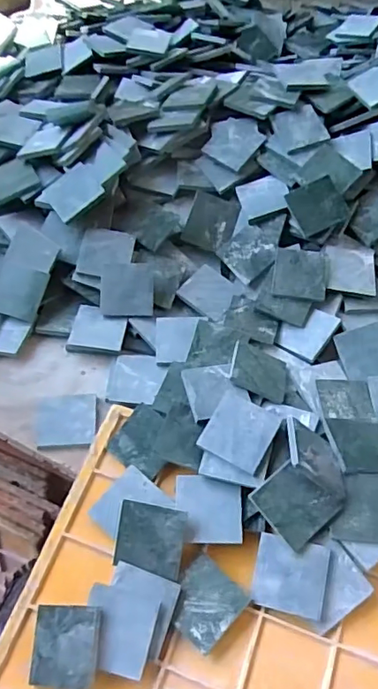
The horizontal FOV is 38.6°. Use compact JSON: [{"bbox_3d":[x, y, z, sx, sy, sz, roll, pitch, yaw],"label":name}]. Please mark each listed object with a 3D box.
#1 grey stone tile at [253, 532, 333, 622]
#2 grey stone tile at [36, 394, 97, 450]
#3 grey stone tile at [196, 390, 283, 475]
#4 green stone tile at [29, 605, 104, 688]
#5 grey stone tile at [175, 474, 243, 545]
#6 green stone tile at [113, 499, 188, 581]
[{"bbox_3d":[0.073,0.165,0.386,0.050,0.011,0.047,12,60,8],"label":"grey stone tile"},{"bbox_3d":[-0.107,0.068,0.476,0.051,0.004,0.048,-3,53,-4],"label":"grey stone tile"},{"bbox_3d":[0.039,0.066,0.413,0.050,0.005,0.050,25,69,18],"label":"grey stone tile"},{"bbox_3d":[-0.086,0.208,0.373,0.051,0.007,0.050,-7,63,18],"label":"green stone tile"},{"bbox_3d":[0.015,0.123,0.405,0.049,0.007,0.049,-1,64,5],"label":"grey stone tile"},{"bbox_3d":[-0.029,0.143,0.397,0.050,0.004,0.048,9,86,13],"label":"green stone tile"}]

